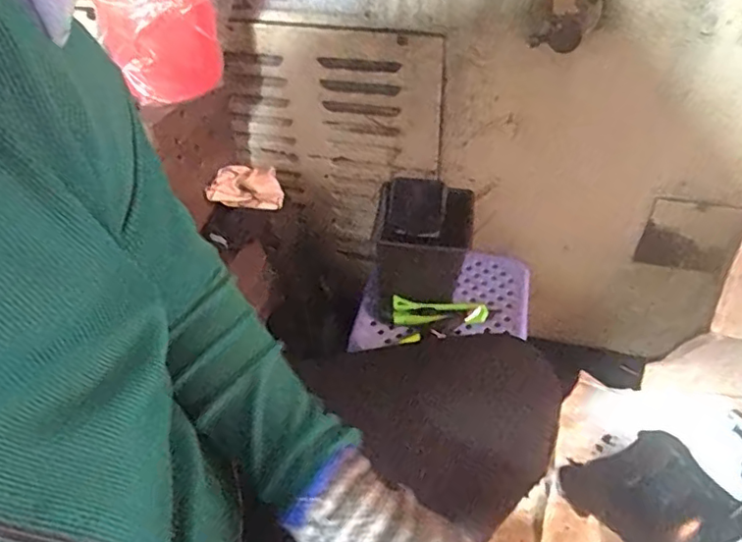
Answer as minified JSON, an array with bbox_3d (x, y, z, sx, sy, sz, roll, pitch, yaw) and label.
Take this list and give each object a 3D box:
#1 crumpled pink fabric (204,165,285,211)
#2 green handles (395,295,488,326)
[{"bbox_3d":[-0.182,-0.121,0.855,0.112,0.058,0.024,4,9,10],"label":"crumpled pink fabric"},{"bbox_3d":[0.092,0.058,0.799,0.127,0.023,0.034,5,44,8],"label":"green handles"}]

